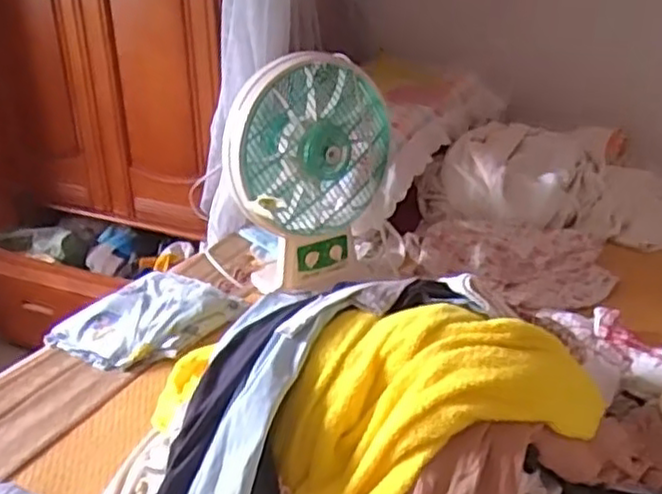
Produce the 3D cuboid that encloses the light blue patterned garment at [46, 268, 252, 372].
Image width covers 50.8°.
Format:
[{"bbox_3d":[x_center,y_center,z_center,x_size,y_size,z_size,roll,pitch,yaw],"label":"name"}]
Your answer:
[{"bbox_3d":[-0.285,0.104,1.103,0.204,0.033,0.252,12,27,34],"label":"light blue patterned garment"}]

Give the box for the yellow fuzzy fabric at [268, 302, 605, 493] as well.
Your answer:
[{"bbox_3d":[0.102,0.170,0.698,0.315,0.179,0.200,-1,25,-1],"label":"yellow fuzzy fabric"}]

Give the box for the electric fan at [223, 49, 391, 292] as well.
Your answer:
[{"bbox_3d":[-0.036,-0.114,1.153,0.114,0.362,0.279,22,34,40],"label":"electric fan"}]

